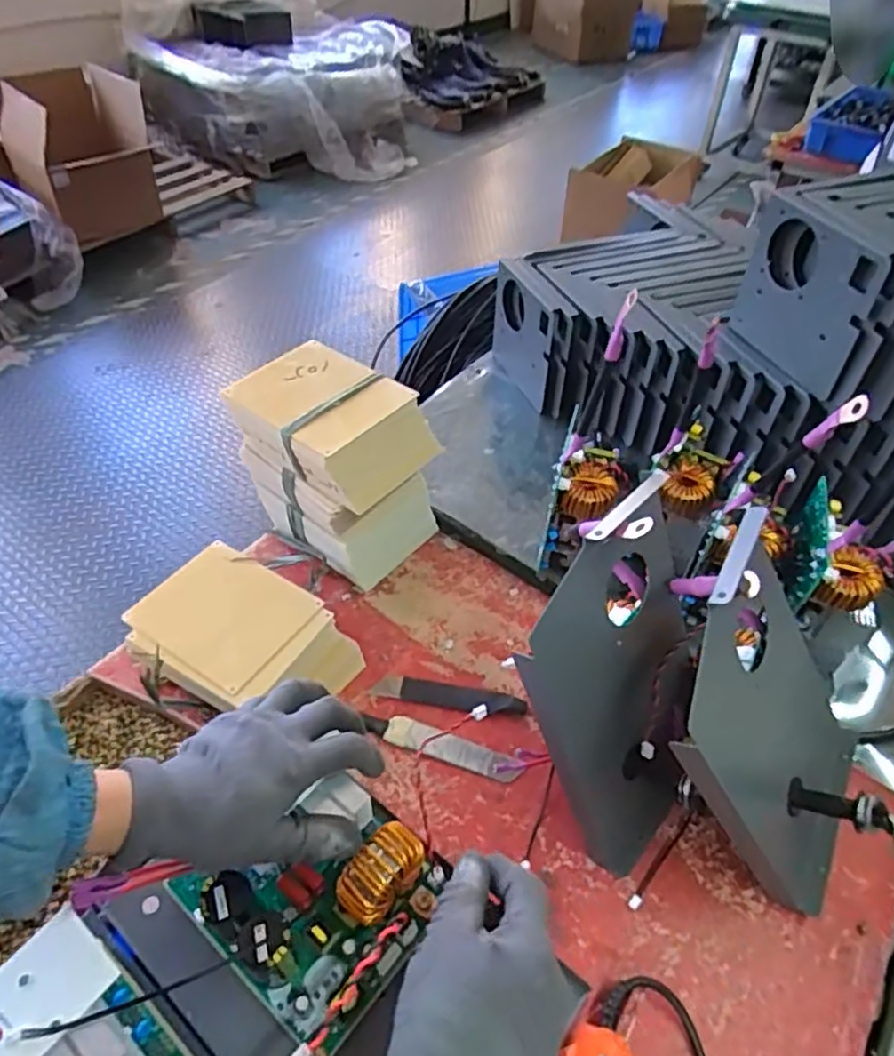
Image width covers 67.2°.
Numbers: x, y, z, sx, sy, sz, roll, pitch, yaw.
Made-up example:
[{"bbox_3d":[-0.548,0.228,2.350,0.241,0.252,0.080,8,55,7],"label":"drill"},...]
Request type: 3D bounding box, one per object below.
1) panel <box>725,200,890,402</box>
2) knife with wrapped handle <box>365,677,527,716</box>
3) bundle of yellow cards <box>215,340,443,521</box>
[{"bbox_3d":[0.356,-0.235,0.689,0.025,0.144,0.159,-12,48,-12],"label":"panel"},{"bbox_3d":[0.002,0.159,0.642,0.144,0.011,0.028,8,47,7],"label":"knife with wrapped handle"},{"bbox_3d":[-0.114,-0.100,0.670,0.170,0.086,0.125,32,54,26],"label":"bundle of yellow cards"}]

